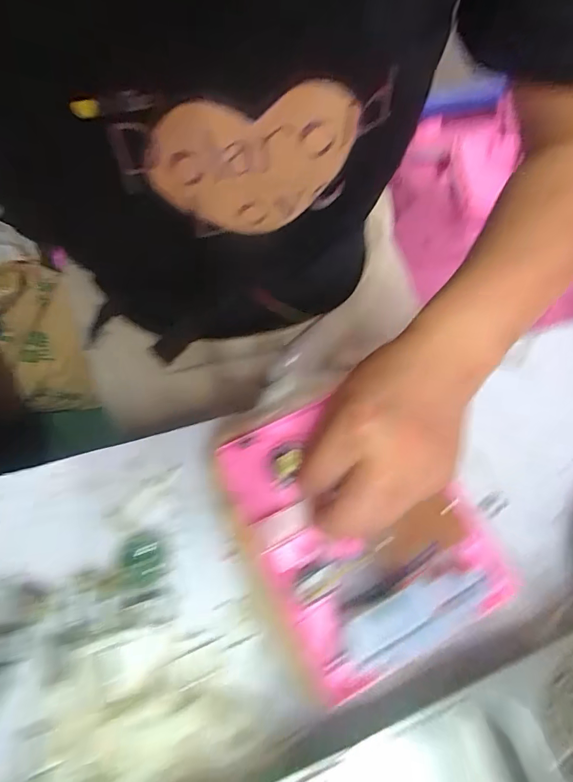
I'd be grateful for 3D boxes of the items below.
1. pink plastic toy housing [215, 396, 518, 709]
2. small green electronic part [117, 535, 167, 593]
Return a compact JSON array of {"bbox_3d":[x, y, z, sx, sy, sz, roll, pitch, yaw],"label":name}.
[{"bbox_3d":[0.047,0.080,0.259,0.135,0.028,0.159,-23,69,-12],"label":"pink plastic toy housing"},{"bbox_3d":[-0.098,0.116,0.275,0.030,0.004,0.032,-10,74,-7],"label":"small green electronic part"}]

